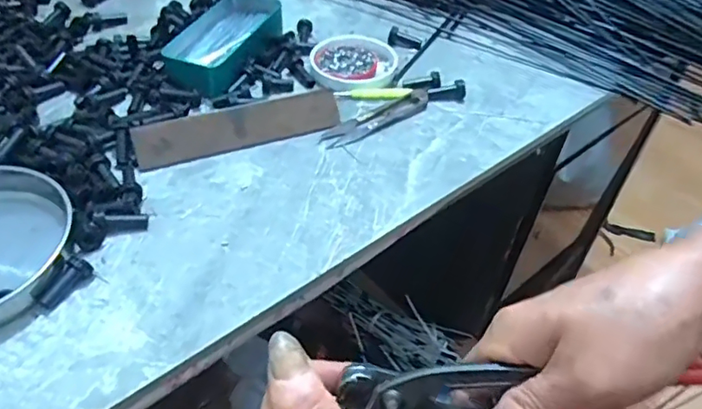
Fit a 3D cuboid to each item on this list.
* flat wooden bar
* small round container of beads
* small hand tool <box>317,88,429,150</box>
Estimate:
[{"bbox_3d":[-0.097,-0.068,0.487,0.176,0.036,0.010,-16,10,-19],"label":"flat wooden bar"},{"bbox_3d":[0.003,-0.152,0.593,0.087,0.016,0.092,2,46,-2],"label":"small round container of beads"},{"bbox_3d":[0.026,-0.081,0.521,0.122,0.007,0.026,-29,54,-27],"label":"small hand tool"}]

